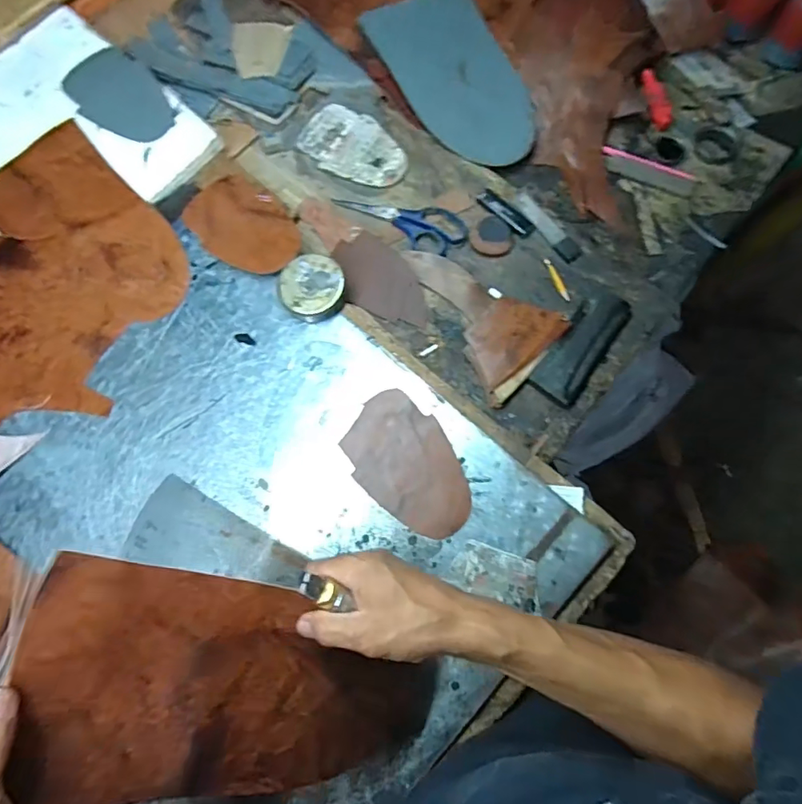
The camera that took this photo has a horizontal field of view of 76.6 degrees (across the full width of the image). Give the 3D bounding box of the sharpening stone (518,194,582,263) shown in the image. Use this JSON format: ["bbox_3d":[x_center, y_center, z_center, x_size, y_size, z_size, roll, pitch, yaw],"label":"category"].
[{"bbox_3d":[0.182,-0.218,0.634,0.026,0.004,0.108,-37,79,-8],"label":"sharpening stone"}]

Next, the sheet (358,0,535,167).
[{"bbox_3d":[0.076,-0.448,0.697,0.146,0.010,0.297,-27,78,-2],"label":"sheet"}]

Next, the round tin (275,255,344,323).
[{"bbox_3d":[-0.103,-0.133,0.591,0.074,0.027,0.075,0,77,0],"label":"round tin"}]

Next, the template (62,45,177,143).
[{"bbox_3d":[-0.369,-0.399,0.660,0.102,0.006,0.162,-32,79,-7],"label":"template"}]

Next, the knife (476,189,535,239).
[{"bbox_3d":[0.133,-0.239,0.642,0.024,0.007,0.083,-44,80,-9],"label":"knife"}]

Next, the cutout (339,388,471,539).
[{"bbox_3d":[0.010,0.067,0.538,0.099,0.004,0.155,-45,75,-5],"label":"cutout"}]

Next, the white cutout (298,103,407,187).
[{"bbox_3d":[-0.061,-0.343,0.683,0.150,0.011,0.095,26,78,6],"label":"white cutout"}]

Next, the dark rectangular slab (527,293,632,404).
[{"bbox_3d":[0.209,-0.065,0.590,0.054,0.021,0.148,34,79,8],"label":"dark rectangular slab"}]

